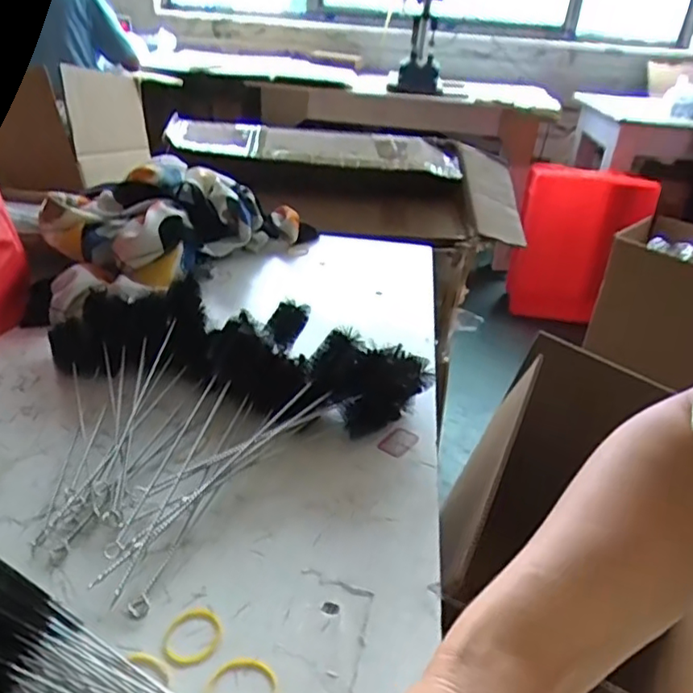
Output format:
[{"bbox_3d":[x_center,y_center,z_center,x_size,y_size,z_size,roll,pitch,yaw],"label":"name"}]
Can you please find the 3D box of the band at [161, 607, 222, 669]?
[{"bbox_3d":[-0.091,0.171,0.352,0.033,0.004,0.038,16,33,17],"label":"band"}]

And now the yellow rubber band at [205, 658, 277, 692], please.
[{"bbox_3d":[-0.057,0.187,0.324,0.037,0.004,0.038,4,32,-2],"label":"yellow rubber band"}]

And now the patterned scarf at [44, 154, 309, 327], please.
[{"bbox_3d":[-0.227,-0.161,0.803,0.224,0.098,0.418,29,39,33],"label":"patterned scarf"}]

